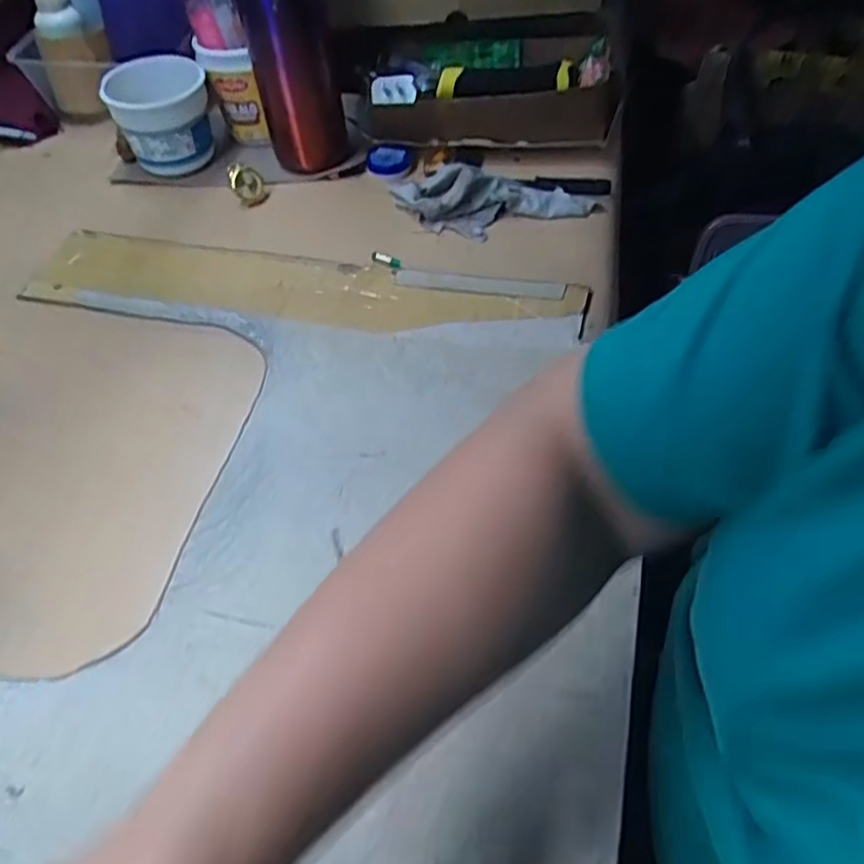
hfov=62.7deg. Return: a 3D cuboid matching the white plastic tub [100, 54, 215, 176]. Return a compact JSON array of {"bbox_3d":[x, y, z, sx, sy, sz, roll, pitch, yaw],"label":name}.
[{"bbox_3d":[-0.251,-0.295,0.671,0.088,0.082,0.088,-3,52,4],"label":"white plastic tub"}]

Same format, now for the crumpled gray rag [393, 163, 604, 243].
[{"bbox_3d":[0.051,-0.202,0.603,0.170,0.032,0.066,14,55,16],"label":"crumpled gray rag"}]

